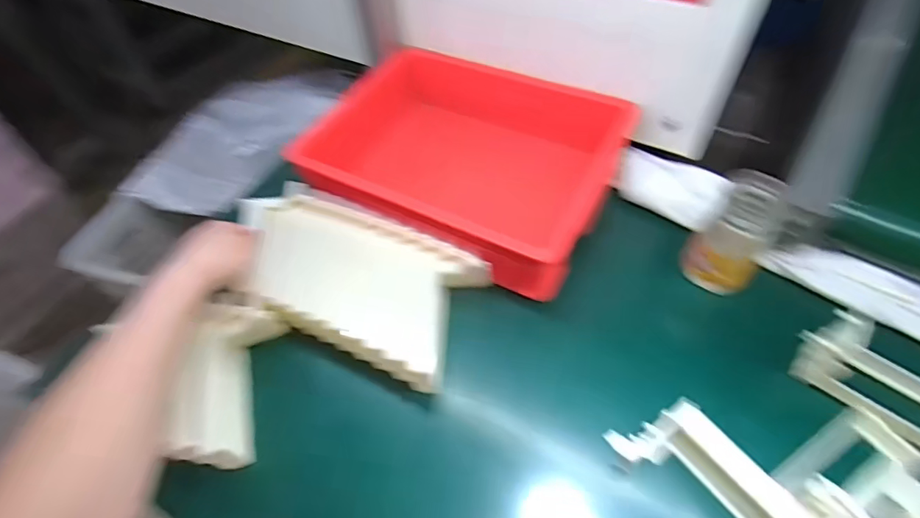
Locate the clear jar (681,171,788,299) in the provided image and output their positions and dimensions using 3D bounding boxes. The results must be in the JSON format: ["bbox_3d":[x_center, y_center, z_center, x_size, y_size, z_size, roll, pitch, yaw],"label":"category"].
[{"bbox_3d":[0.274,-0.020,0.485,0.064,0.120,0.057,35,62,27],"label":"clear jar"}]

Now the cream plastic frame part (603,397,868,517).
[{"bbox_3d":[0.208,0.168,0.377,0.164,0.075,0.057,31,60,25],"label":"cream plastic frame part"}]

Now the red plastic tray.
[{"bbox_3d":[0.011,-0.135,0.587,0.349,0.082,0.270,23,57,21],"label":"red plastic tray"}]

